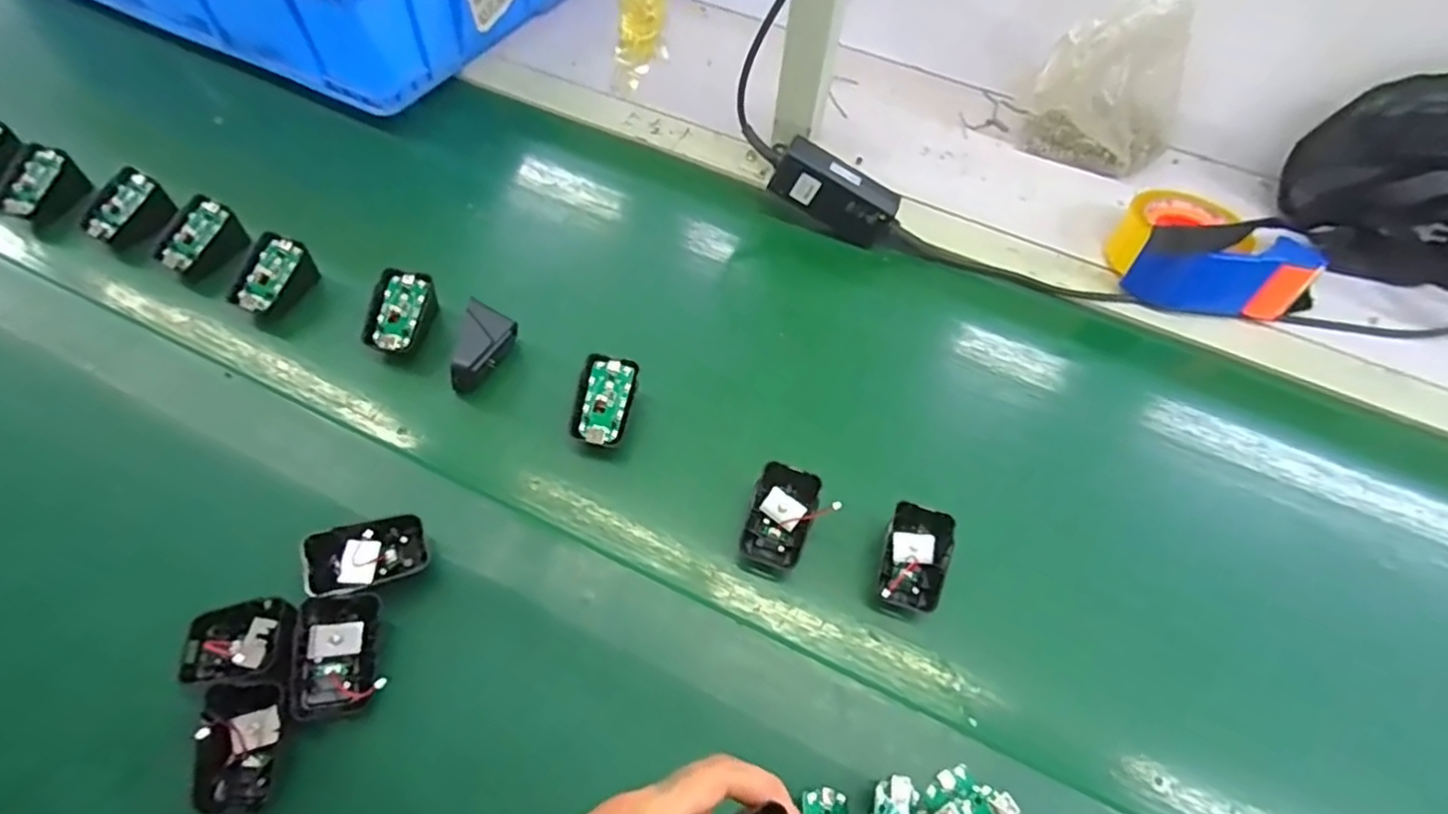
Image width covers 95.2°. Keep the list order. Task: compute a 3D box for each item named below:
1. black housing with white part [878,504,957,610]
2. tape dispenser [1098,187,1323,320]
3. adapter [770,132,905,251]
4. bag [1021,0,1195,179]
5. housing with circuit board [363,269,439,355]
[{"bbox_3d":[0.131,0.106,0.456,0.044,0.039,0.064,15,58,6],"label":"black housing with white part"},{"bbox_3d":[0.443,-0.144,0.605,0.159,0.074,0.108,10,58,2],"label":"tape dispenser"},{"bbox_3d":[0.102,-0.197,0.608,0.112,0.048,0.030,29,59,-6],"label":"adapter"},{"bbox_3d":[0.391,-0.315,0.655,0.145,0.164,0.069,27,60,12],"label":"bag"},{"bbox_3d":[-0.265,-0.074,0.539,0.037,0.044,0.063,16,58,6],"label":"housing with circuit board"}]

